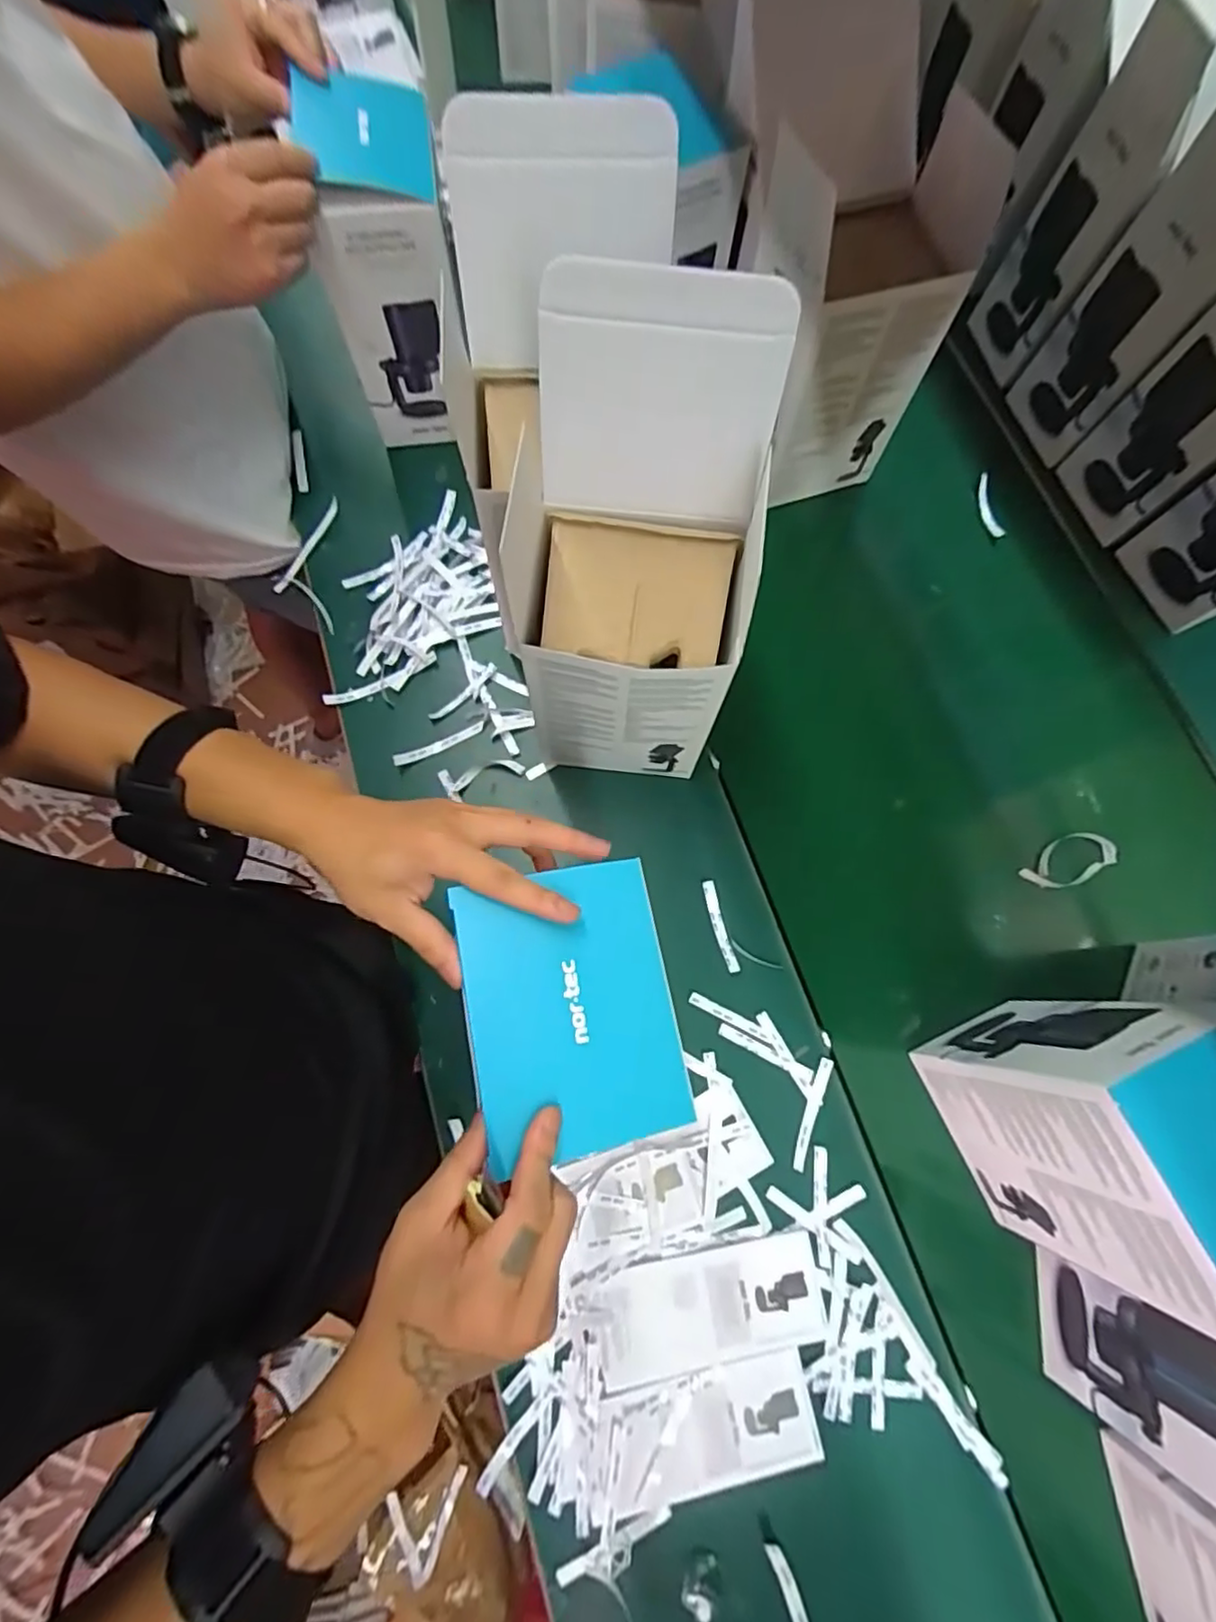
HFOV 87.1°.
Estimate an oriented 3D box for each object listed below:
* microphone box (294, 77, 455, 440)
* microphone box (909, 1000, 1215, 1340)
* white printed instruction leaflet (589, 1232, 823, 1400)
[{"bbox_3d":[-0.203,-0.514,0.628,0.115,0.253,0.116,-3,73,-2],"label":"microphone box"},{"bbox_3d":[0.353,0.229,0.452,0.115,0.217,0.152,-21,75,-7],"label":"microphone box"},{"bbox_3d":[0.081,0.401,0.512,0.179,0.006,0.083,-10,73,-4],"label":"white printed instruction leaflet"}]

